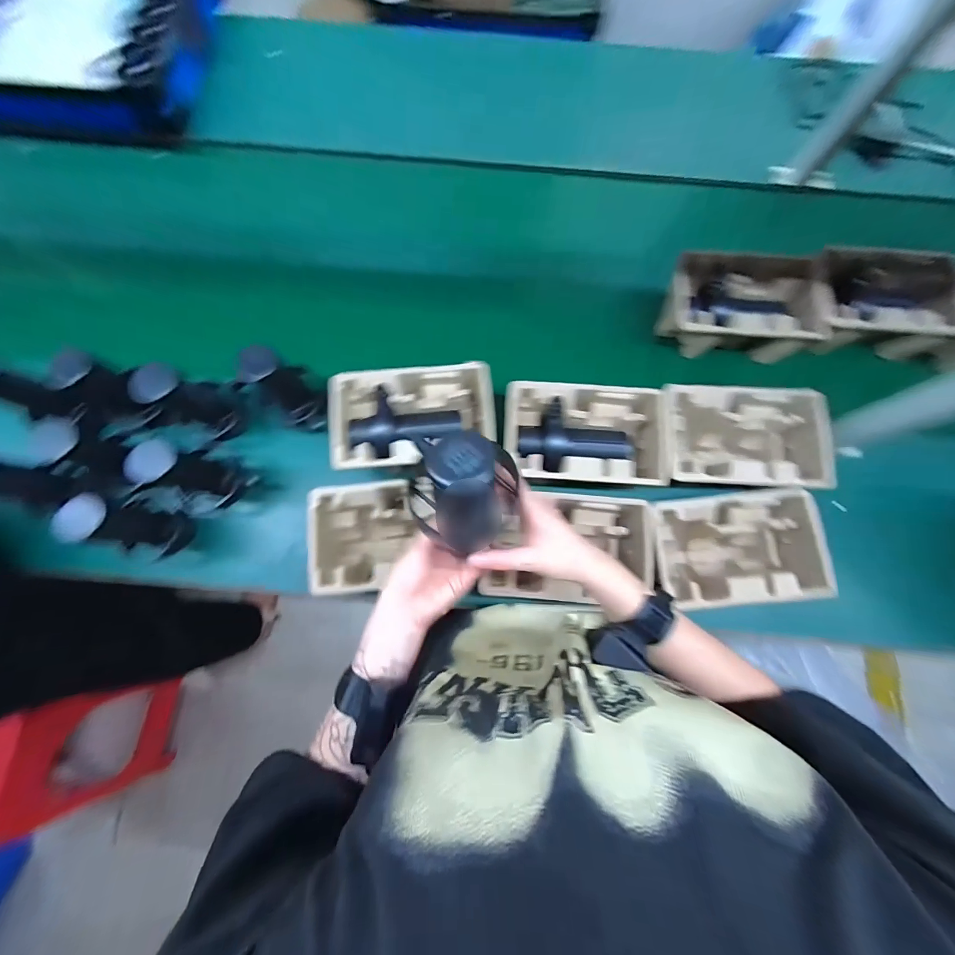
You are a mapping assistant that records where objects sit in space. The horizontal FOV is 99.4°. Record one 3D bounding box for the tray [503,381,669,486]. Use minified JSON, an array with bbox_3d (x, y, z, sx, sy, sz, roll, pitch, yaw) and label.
[{"bbox_3d":[0.155,-0.058,0.616,0.230,0.089,0.155,4,78,2],"label":"tray"}]

